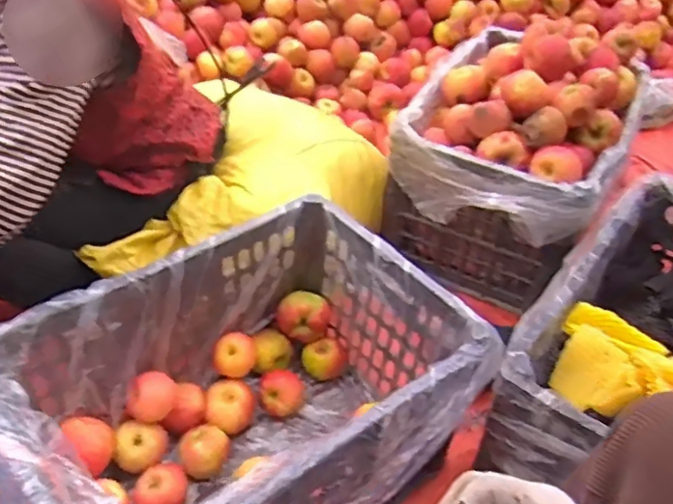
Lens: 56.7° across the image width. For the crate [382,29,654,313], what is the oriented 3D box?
[{"bbox_3d":[0.339,-0.189,1.181,0.358,0.361,0.486,22,49,23],"label":"crate"}]

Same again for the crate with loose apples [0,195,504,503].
[{"bbox_3d":[-0.103,0.203,0.774,0.497,0.301,0.380,-29,50,-25],"label":"crate with loose apples"}]

